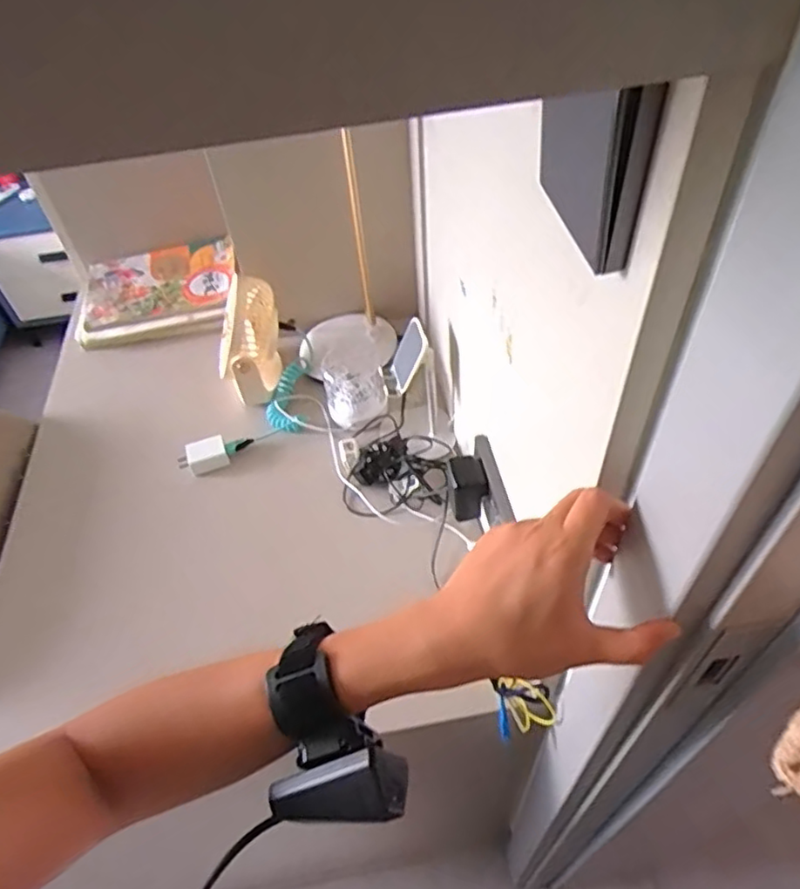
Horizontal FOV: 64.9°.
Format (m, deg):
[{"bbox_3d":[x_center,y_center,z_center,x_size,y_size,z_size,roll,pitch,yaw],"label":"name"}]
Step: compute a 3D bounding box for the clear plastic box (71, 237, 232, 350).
[{"bbox_3d":[-0.432,-0.282,1.120,0.275,0.039,0.211,-12,49,-5],"label":"clear plastic box"}]

